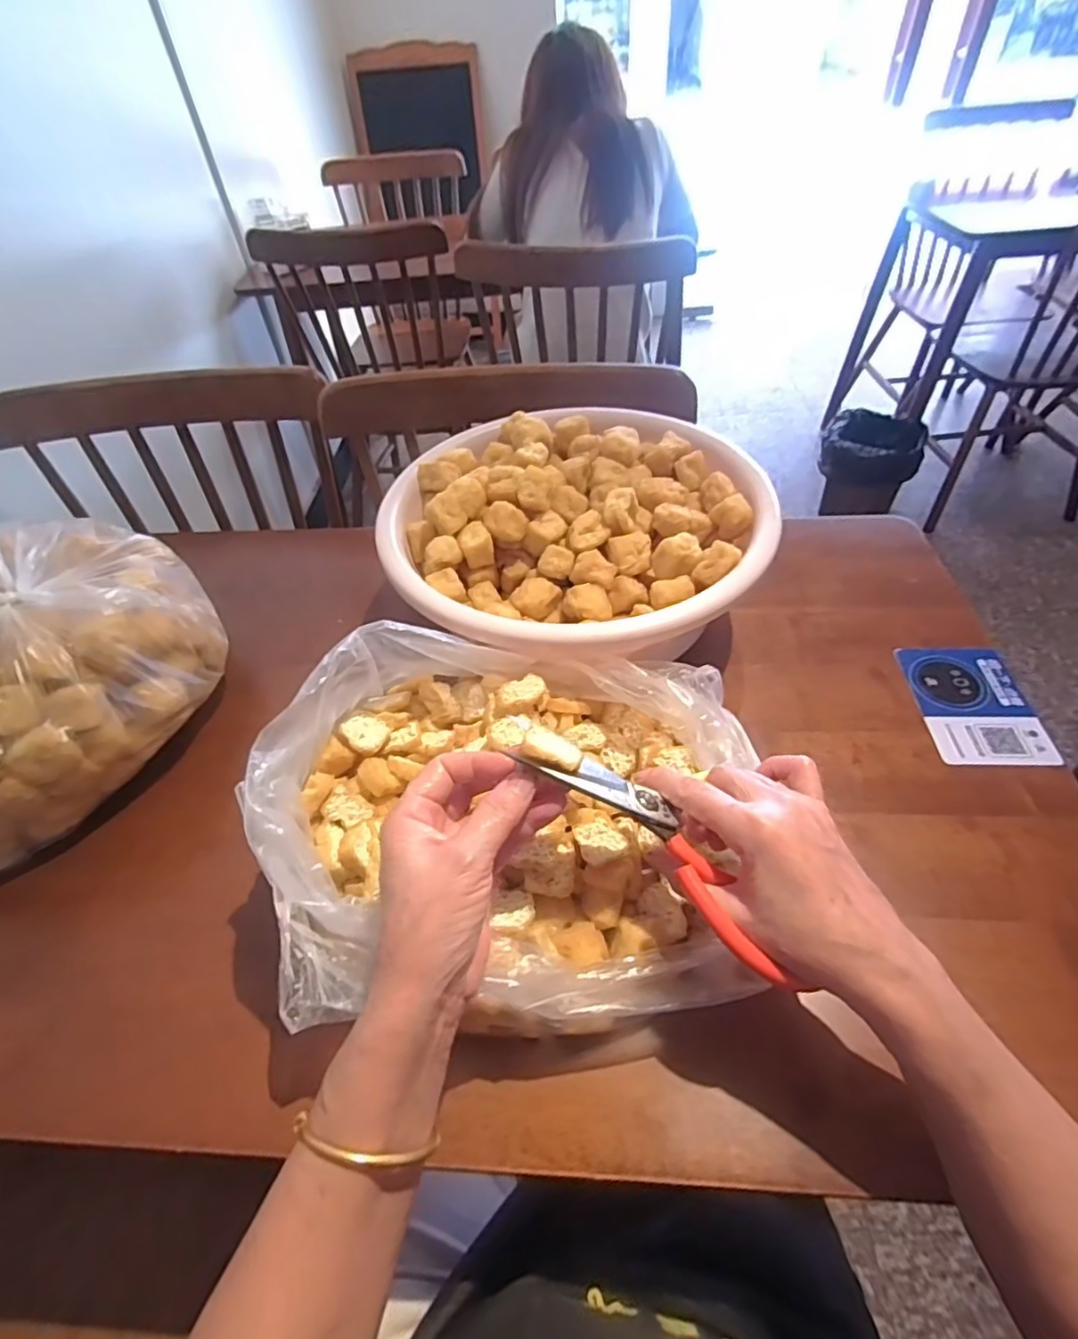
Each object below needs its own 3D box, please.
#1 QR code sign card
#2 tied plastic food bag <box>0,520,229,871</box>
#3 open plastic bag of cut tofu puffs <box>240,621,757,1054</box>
[{"bbox_3d":[0.364,0.027,0.508,0.086,0.008,0.126,-1,46,6],"label":"QR code sign card"},{"bbox_3d":[-0.398,0.006,0.461,0.277,0.171,0.199,-30,52,-21],"label":"tied plastic food bag"},{"bbox_3d":[-0.008,0.088,0.372,0.292,0.124,0.236,3,48,8],"label":"open plastic bag of cut tofu puffs"}]

